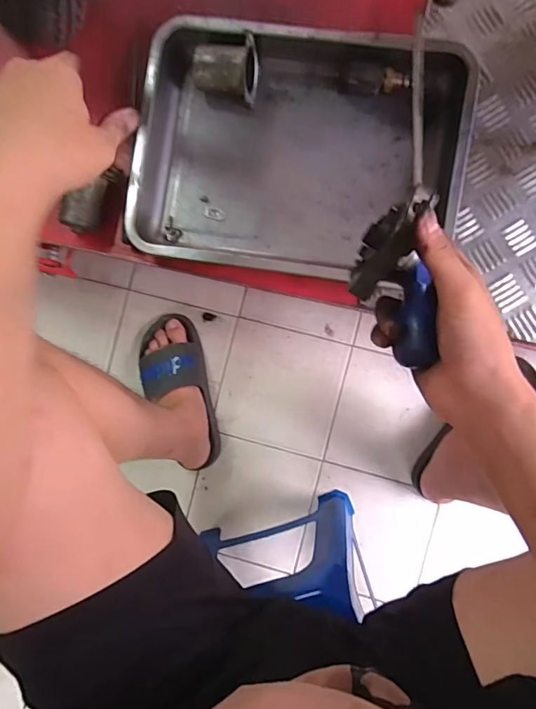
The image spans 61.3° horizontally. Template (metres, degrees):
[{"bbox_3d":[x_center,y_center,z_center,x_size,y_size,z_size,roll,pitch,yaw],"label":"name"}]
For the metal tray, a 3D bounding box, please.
[{"bbox_3d":[0.037,-0.248,0.565,0.392,0.060,0.297,8,91,5],"label":"metal tray"}]

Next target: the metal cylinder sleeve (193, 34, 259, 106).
[{"bbox_3d":[-0.053,-0.350,0.563,0.075,0.058,0.063,10,91,5],"label":"metal cylinder sleeve"}]

